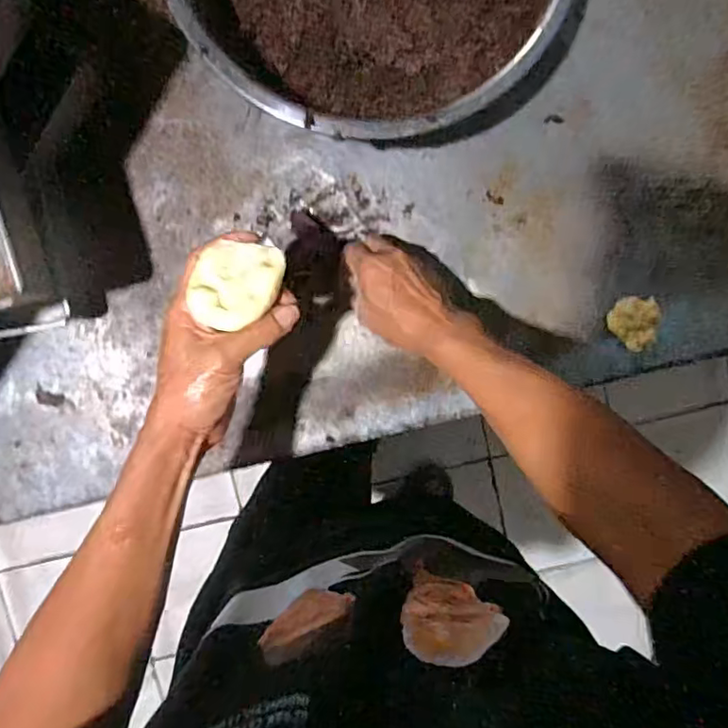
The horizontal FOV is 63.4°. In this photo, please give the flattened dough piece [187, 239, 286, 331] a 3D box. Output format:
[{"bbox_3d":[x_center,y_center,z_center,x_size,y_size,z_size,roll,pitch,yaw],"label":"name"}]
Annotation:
[{"bbox_3d":[-0.087,-0.056,0.412,0.056,0.019,0.057,9,96,-3],"label":"flattened dough piece"}]

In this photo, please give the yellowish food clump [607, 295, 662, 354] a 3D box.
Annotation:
[{"bbox_3d":[0.285,-0.044,0.624,0.046,0.028,0.055,13,95,-2],"label":"yellowish food clump"}]

